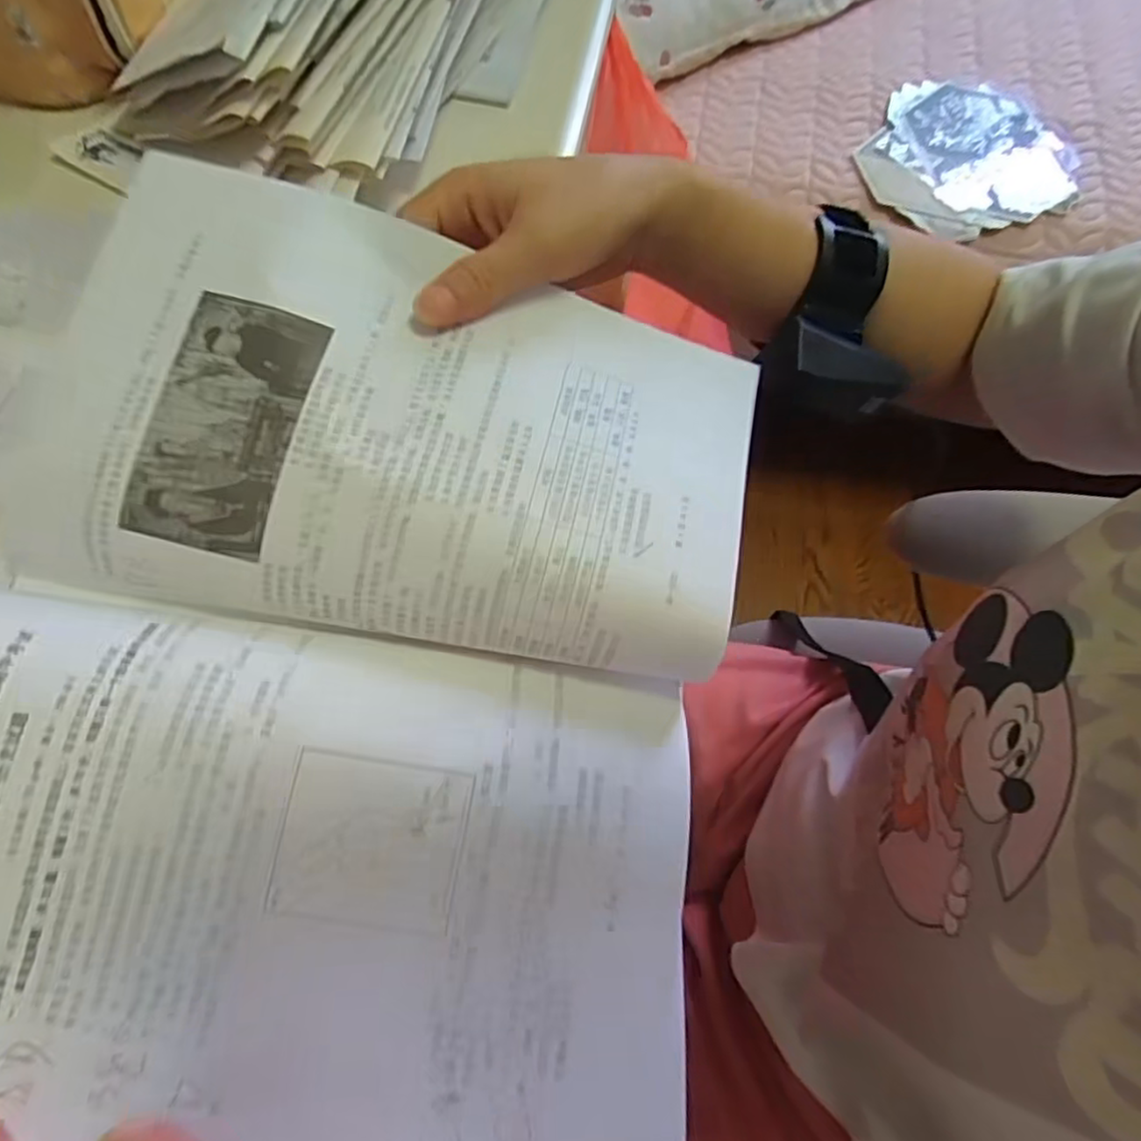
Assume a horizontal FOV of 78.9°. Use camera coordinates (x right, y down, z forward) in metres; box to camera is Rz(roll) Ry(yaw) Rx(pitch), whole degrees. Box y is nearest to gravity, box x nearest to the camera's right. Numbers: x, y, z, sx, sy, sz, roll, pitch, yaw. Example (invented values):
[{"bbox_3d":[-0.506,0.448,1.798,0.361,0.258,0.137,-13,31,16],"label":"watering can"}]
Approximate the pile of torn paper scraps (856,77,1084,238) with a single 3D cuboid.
[{"bbox_3d":[0.463,-0.473,0.796,0.227,0.025,0.250,30,70,11],"label":"pile of torn paper scraps"}]

